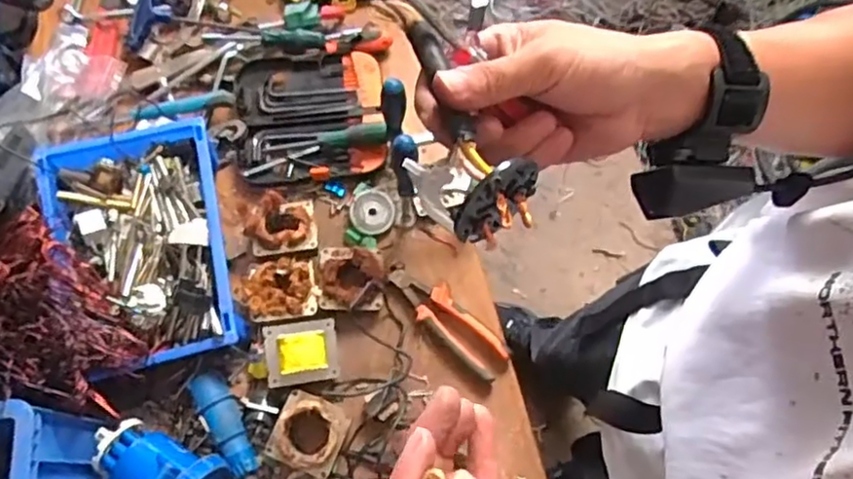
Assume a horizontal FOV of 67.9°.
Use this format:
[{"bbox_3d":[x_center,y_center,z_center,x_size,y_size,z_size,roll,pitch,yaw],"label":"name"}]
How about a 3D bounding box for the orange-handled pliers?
[{"bbox_3d":[0.029,0.099,0.820,0.053,0.015,0.181,-40,72,-12],"label":"orange-handled pliers"}]

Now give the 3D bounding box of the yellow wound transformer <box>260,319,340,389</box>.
[{"bbox_3d":[-0.151,0.138,0.772,0.083,0.040,0.073,-10,68,-1],"label":"yellow wound transformer"}]

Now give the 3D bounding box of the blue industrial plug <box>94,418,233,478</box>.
[{"bbox_3d":[-0.311,0.268,0.716,0.142,0.113,0.105,24,72,12],"label":"blue industrial plug"}]

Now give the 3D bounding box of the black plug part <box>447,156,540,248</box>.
[{"bbox_3d":[0.035,-0.016,0.290,0.048,0.041,0.020,-35,71,-10],"label":"black plug part"}]

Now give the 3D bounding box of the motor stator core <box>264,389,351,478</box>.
[{"bbox_3d":[-0.137,0.226,0.738,0.079,0.028,0.080,20,71,10],"label":"motor stator core"}]

